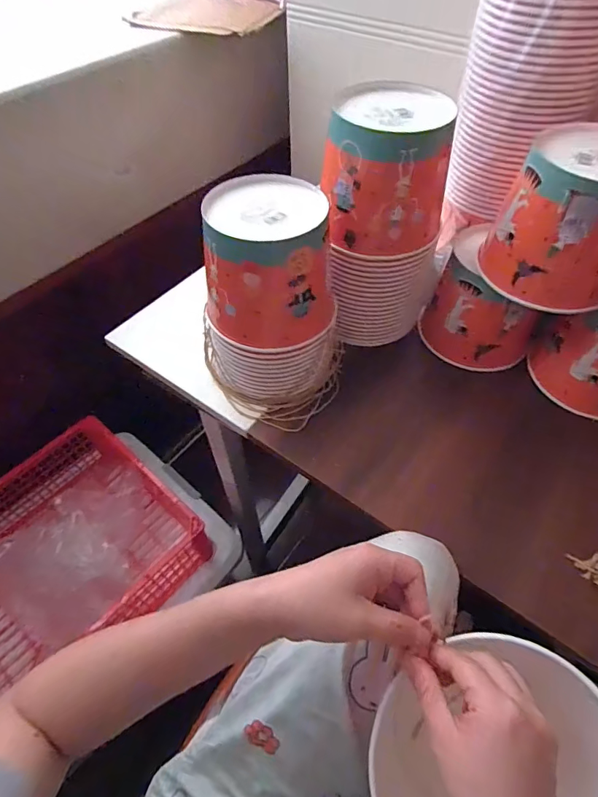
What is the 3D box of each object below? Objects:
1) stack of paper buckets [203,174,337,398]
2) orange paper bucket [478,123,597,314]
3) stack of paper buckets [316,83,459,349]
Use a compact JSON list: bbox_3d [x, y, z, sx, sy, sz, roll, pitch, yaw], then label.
[{"bbox_3d":[-0.033,-0.120,0.524,0.144,0.213,0.139,12,54,11],"label":"stack of paper buckets"},{"bbox_3d":[0.286,-0.190,0.467,0.143,0.138,0.127,24,58,19],"label":"orange paper bucket"},{"bbox_3d":[0.100,-0.193,0.543,0.142,0.264,0.140,11,54,11],"label":"stack of paper buckets"}]

